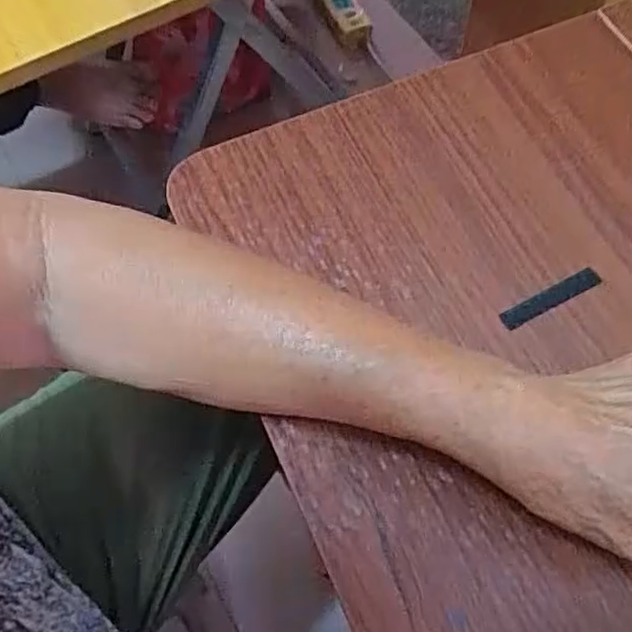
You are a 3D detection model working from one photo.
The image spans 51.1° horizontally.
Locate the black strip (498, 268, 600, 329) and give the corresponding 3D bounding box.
[{"bbox_3d":[0.114,-0.009,0.322,0.053,0.004,0.009,-26,78,-10],"label":"black strip"}]

